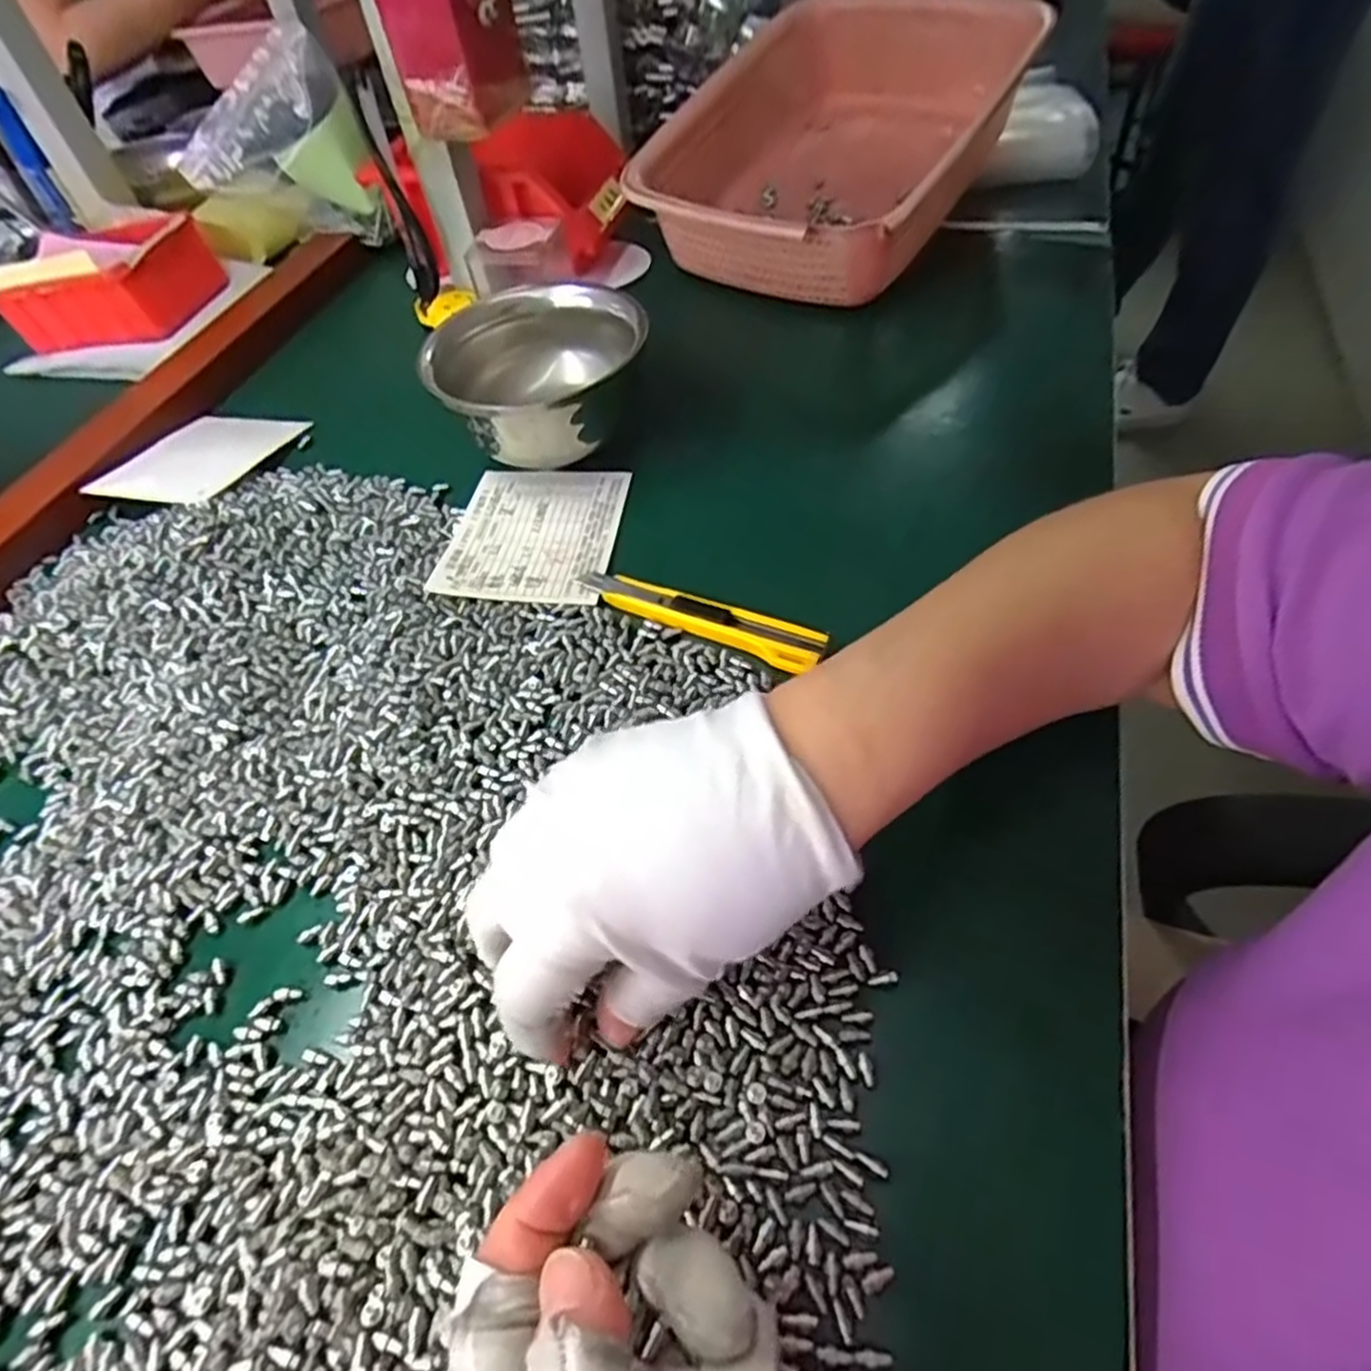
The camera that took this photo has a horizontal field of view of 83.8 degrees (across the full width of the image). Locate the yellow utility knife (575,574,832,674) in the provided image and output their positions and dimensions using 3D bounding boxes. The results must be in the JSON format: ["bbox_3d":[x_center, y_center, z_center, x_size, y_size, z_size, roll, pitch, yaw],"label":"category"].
[{"bbox_3d":[0.005,-0.033,0.365,0.124,0.017,0.019,19,58,20],"label":"yellow utility knife"}]

